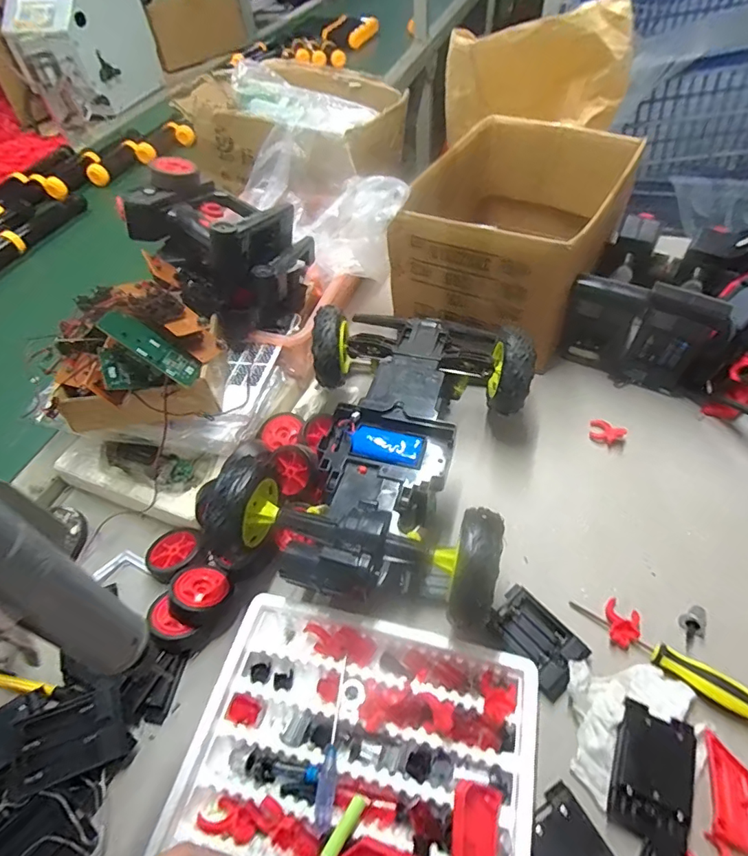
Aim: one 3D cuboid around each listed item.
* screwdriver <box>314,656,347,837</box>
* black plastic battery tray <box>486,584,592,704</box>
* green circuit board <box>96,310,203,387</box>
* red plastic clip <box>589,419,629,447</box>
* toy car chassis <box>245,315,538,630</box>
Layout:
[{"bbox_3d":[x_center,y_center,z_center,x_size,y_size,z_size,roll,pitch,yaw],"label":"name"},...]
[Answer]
[{"bbox_3d":[-0.032,0.238,0.382,0.010,0.011,0.115,2,51,6],"label":"screwdriver"},{"bbox_3d":[0.144,0.185,0.439,0.058,0.016,0.081,-36,56,-23],"label":"black plastic battery tray"},{"bbox_3d":[-0.218,-0.078,0.487,0.008,0.098,0.041,-36,31,31],"label":"green circuit board"},{"bbox_3d":[0.270,0.004,0.581,0.025,0.023,0.038,-32,55,-20],"label":"red plastic clip"},{"bbox_3d":[0.028,0.016,0.521,0.229,0.107,0.347,12,52,14],"label":"toy car chassis"}]

